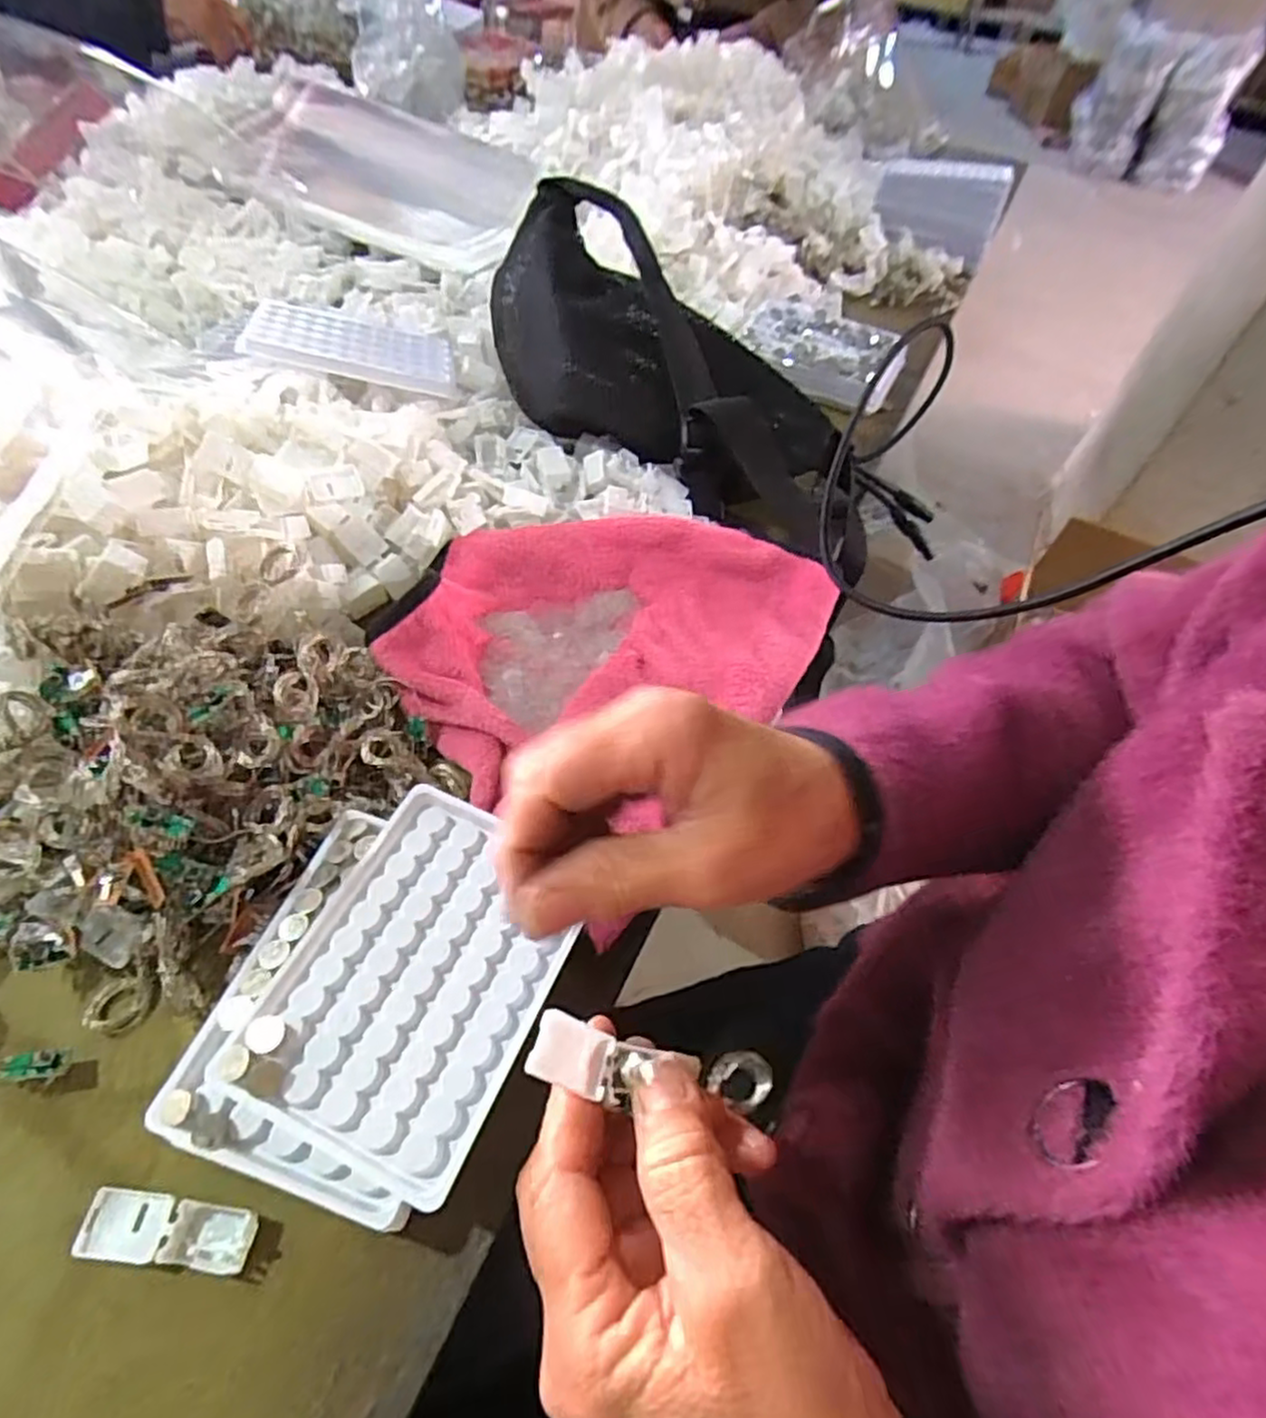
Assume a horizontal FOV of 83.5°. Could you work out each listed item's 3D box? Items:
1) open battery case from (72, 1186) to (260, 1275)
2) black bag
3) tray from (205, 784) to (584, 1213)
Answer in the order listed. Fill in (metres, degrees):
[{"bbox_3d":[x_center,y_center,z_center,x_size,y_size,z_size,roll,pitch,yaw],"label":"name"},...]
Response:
[{"bbox_3d":[-0.159,0.178,0.243,0.055,0.007,0.020,7,54,0],"label":"open battery case"},{"bbox_3d":[0.035,-0.208,0.487,0.326,0.080,0.133,40,58,-1],"label":"black bag"},{"bbox_3d":[-0.080,0.098,0.271,0.094,0.006,0.129,21,54,9],"label":"tray"}]

